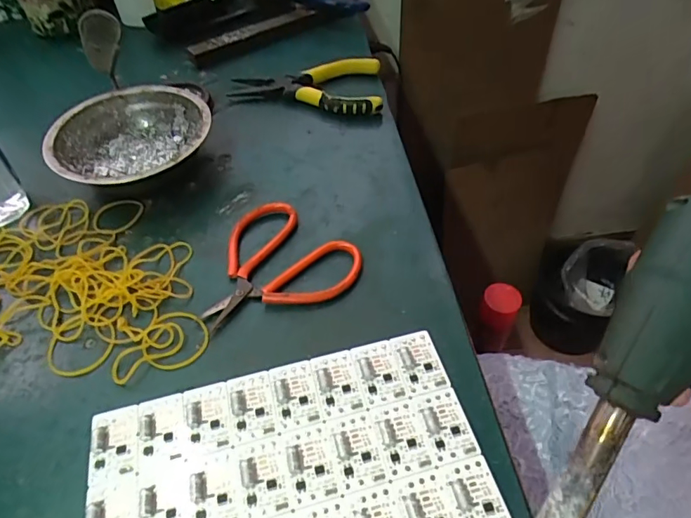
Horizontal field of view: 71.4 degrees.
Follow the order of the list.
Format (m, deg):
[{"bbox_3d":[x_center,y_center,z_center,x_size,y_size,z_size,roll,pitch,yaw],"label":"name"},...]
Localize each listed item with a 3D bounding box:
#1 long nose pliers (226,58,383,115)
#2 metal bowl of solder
[{"bbox_3d":[-0.039,-0.167,0.468,0.144,0.028,0.065,0,50,0],"label":"long nose pliers"},{"bbox_3d":[-0.173,-0.093,0.402,0.125,0.044,0.119,0,50,0],"label":"metal bowl of solder"}]

